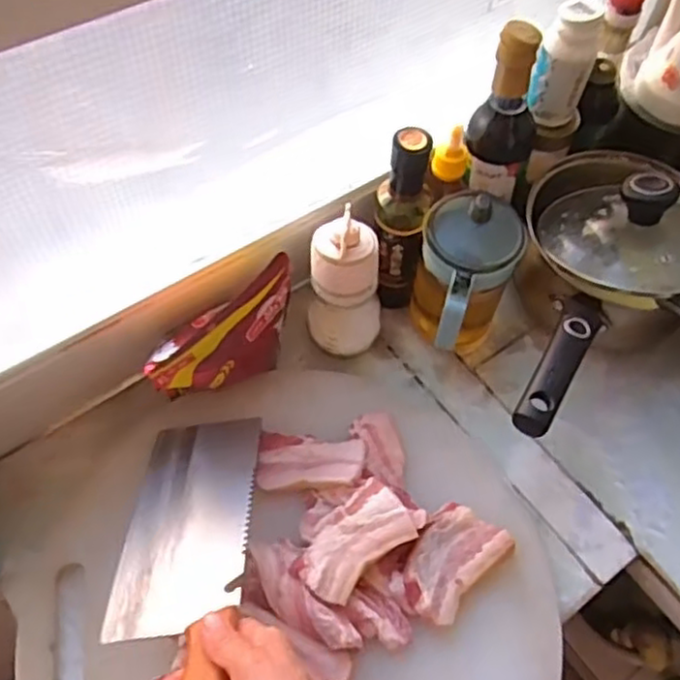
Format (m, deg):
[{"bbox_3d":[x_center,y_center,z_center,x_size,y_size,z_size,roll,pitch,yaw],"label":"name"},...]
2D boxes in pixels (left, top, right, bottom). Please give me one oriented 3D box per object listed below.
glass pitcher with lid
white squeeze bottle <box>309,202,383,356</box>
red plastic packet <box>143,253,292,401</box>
[{"bbox_3d":[0.109,-0.047,0.670,0.085,0.148,0.117,18,59,8],"label":"glass pitcher with lid"},{"bbox_3d":[0.006,-0.040,0.647,0.068,0.164,0.064,9,59,3],"label":"white squeeze bottle"},{"bbox_3d":[-0.095,0.003,0.595,0.132,0.126,0.033,-30,65,-19],"label":"red plastic packet"}]

